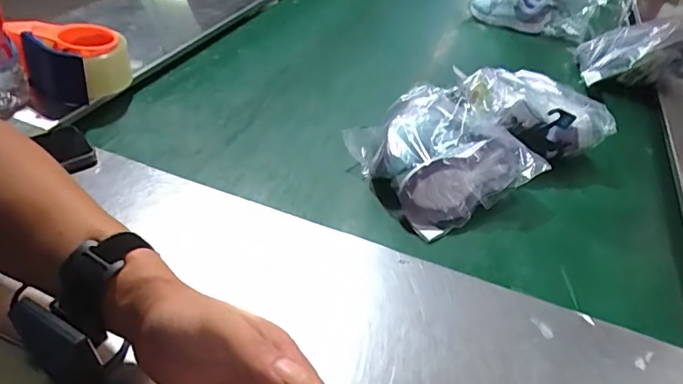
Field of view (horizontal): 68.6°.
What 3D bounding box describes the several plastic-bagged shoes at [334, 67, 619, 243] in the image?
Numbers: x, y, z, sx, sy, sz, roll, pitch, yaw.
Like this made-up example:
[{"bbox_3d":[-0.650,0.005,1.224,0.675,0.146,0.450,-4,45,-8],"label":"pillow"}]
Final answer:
[{"bbox_3d":[0.185,-0.084,0.691,0.343,0.082,0.210,-24,49,-31],"label":"several plastic-bagged shoes"}]

